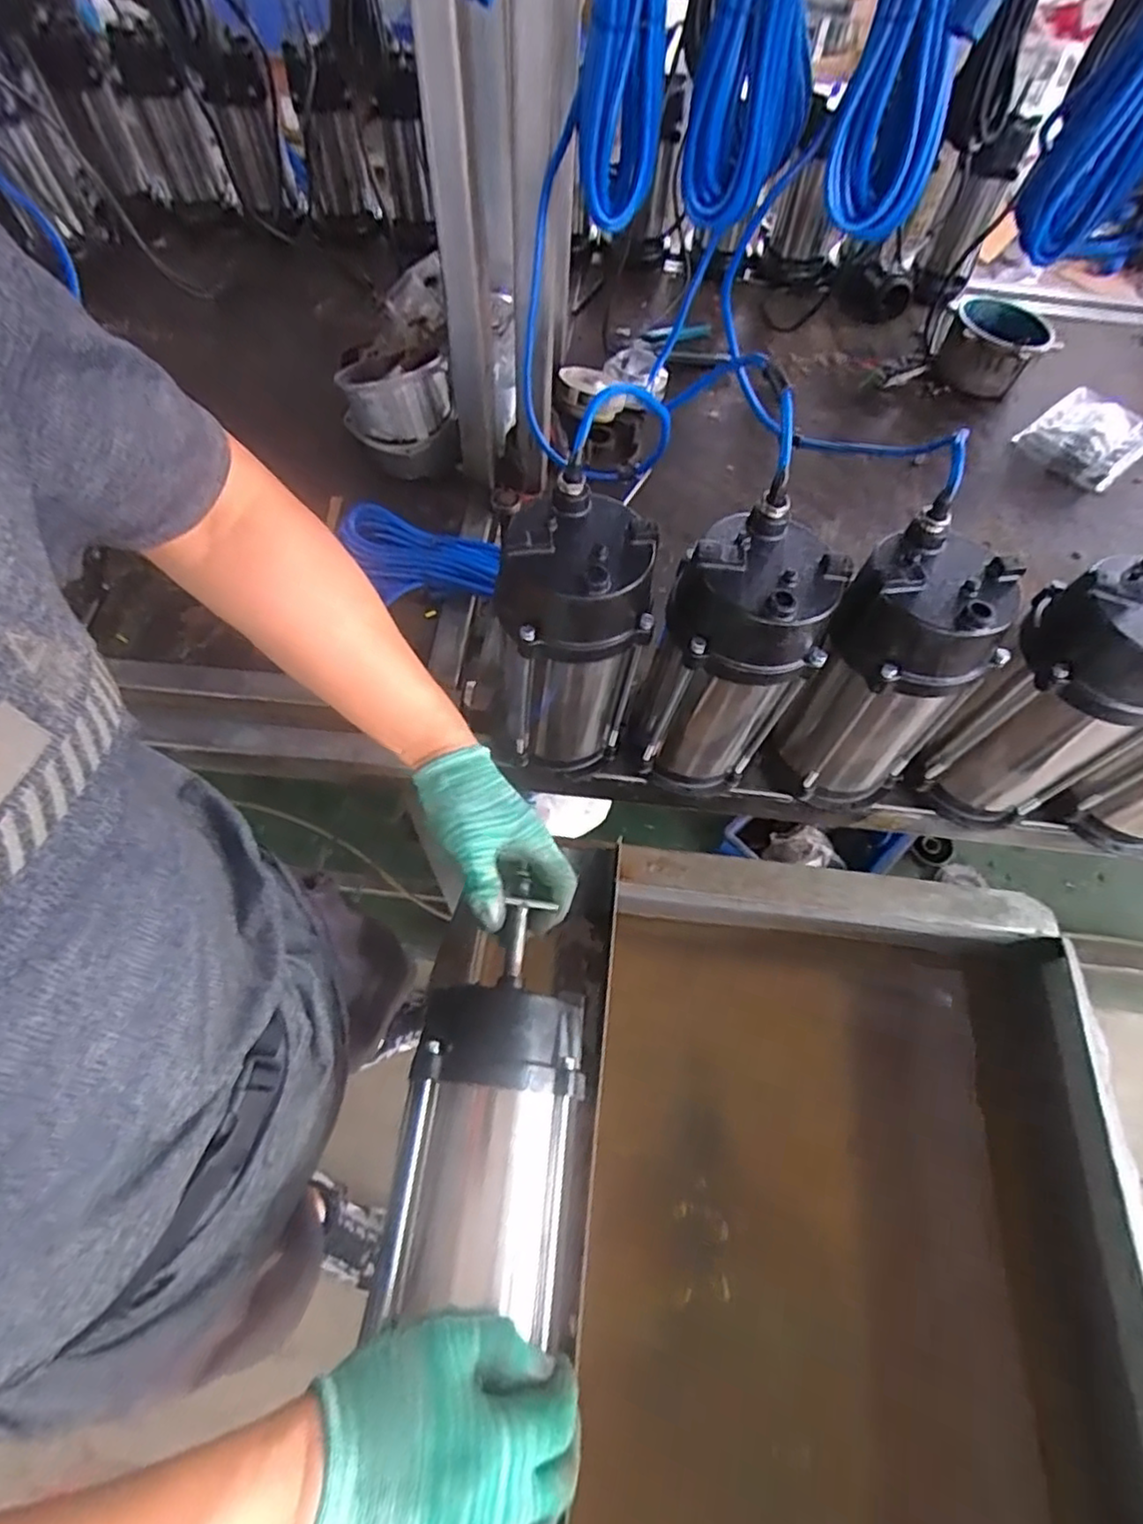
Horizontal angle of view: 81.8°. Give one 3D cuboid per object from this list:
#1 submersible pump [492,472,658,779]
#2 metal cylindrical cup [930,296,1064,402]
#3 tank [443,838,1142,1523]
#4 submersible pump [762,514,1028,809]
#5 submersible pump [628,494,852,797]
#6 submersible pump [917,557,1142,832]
[{"bbox_3d":[0.001,-0.098,0.589,0.122,0.256,0.113,13,62,4],"label":"submersible pump"},{"bbox_3d":[0.659,-0.655,1.028,0.149,0.093,0.161,1,62,-2],"label":"metal cylindrical cup"},{"bbox_3d":[0.160,0.480,0.557,0.611,0.224,0.744,4,60,0],"label":"tank"},{"bbox_3d":[0.272,-0.063,0.594,0.113,0.267,0.127,-37,69,-20],"label":"submersible pump"},{"bbox_3d":[0.135,-0.079,0.587,0.128,0.255,0.110,18,62,7],"label":"submersible pump"},{"bbox_3d":[0.413,-0.046,0.574,0.110,0.248,0.126,-32,68,-18],"label":"submersible pump"}]

